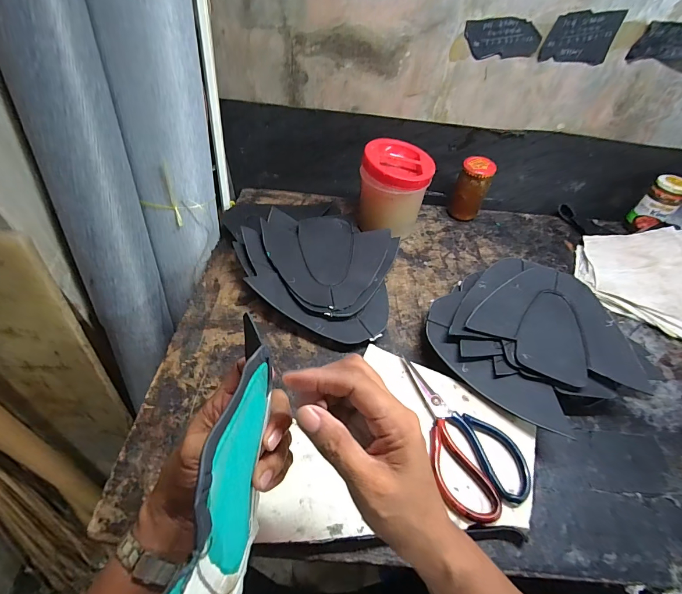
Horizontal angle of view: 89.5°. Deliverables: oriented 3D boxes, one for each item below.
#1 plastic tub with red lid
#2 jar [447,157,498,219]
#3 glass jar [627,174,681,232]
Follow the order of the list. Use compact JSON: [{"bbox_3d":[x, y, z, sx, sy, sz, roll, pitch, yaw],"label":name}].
[{"bbox_3d":[0.091,-0.183,0.619,0.111,0.150,0.105,3,49,-3],"label":"plastic tub with red lid"},{"bbox_3d":[0.256,-0.213,0.683,0.058,0.119,0.059,3,49,-3],"label":"jar"},{"bbox_3d":[0.624,-0.181,0.675,0.061,0.098,0.061,37,55,24],"label":"glass jar"}]

